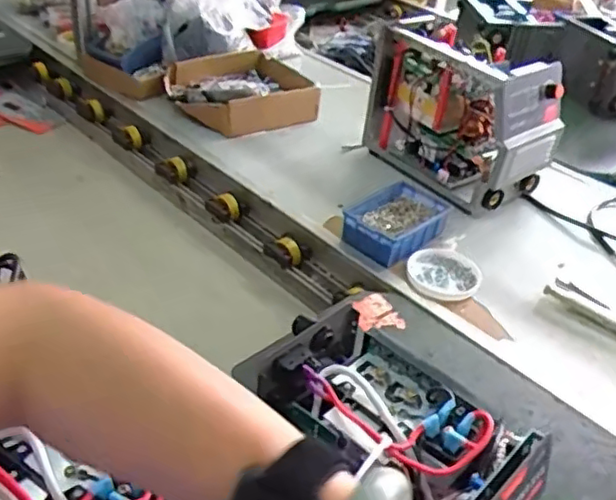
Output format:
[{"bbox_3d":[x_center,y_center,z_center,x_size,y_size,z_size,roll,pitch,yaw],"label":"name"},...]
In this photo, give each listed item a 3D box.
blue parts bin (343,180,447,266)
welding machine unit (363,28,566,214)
[{"bbox_3d":[0.129,-0.038,0.945,0.107,0.051,0.146,31,43,30],"label":"blue parts bin"},{"bbox_3d":[0.250,-0.217,1.059,0.144,0.225,0.294,-20,43,-31],"label":"welding machine unit"}]

